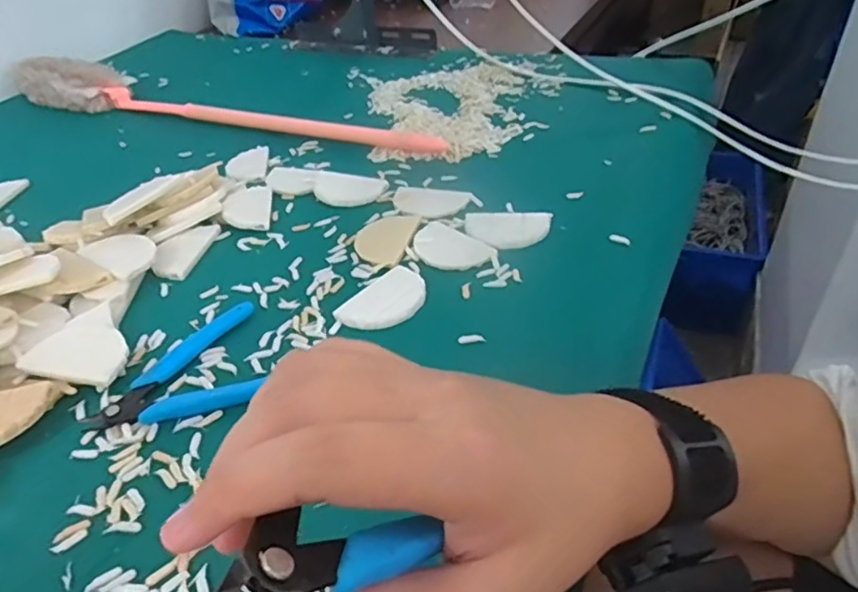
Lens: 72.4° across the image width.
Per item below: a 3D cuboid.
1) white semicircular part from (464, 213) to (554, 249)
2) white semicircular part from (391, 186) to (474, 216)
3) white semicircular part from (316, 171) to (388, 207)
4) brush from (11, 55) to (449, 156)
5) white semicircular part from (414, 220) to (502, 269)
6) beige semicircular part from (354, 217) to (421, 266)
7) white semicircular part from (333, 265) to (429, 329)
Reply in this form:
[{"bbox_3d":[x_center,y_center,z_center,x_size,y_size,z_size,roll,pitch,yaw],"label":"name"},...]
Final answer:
[{"bbox_3d":[0.063,-0.053,0.467,0.068,0.006,0.047,1,39,9],"label":"white semicircular part"},{"bbox_3d":[0.001,-0.084,0.518,0.069,0.004,0.040,8,41,18],"label":"white semicircular part"},{"bbox_3d":[-0.075,-0.100,0.545,0.069,0.010,0.046,3,39,11],"label":"white semicircular part"},{"bbox_3d":[-0.271,-0.239,0.708,0.643,0.055,0.063,12,42,22],"label":"brush"},{"bbox_3d":[0.017,-0.037,0.455,0.044,0.004,0.079,-31,45,-28],"label":"white semicircular part"},{"bbox_3d":[-0.037,-0.047,0.476,0.046,0.004,0.070,5,40,14],"label":"beige semicircular part"},{"bbox_3d":[-0.030,0.002,0.418,0.069,0.004,0.050,-34,46,-31],"label":"white semicircular part"}]

